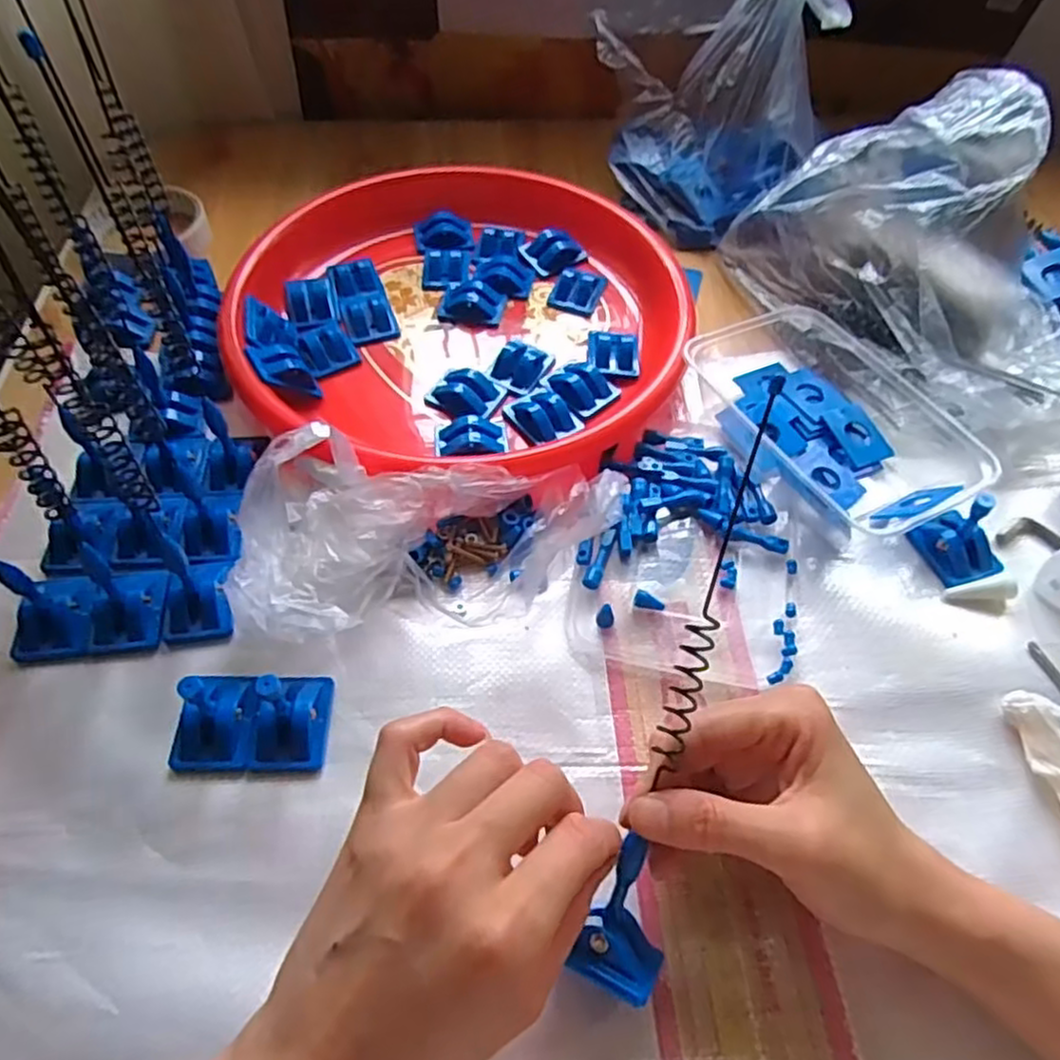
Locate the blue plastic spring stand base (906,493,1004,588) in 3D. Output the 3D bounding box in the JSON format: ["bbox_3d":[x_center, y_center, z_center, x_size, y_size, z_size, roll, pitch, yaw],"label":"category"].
[{"bbox_3d":[0.233,0.005,0.391,0.031,0.033,0.038,-13,57,-11],"label":"blue plastic spring stand base"}]

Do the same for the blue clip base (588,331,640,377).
[{"bbox_3d":[0.055,-0.116,0.477,0.032,0.014,0.031,1,56,-1],"label":"blue clip base"}]

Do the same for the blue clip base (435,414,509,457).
[{"bbox_3d":[-0.035,-0.055,0.435,0.042,0.010,0.032,-8,56,-7],"label":"blue clip base"}]

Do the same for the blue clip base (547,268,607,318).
[{"bbox_3d":[0.033,-0.172,0.517,0.033,0.013,0.034,20,57,12],"label":"blue clip base"}]

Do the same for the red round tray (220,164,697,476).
[{"bbox_3d":[-0.050,-0.152,0.477,0.279,0.042,0.293,1,56,-1],"label":"red round tray"}]

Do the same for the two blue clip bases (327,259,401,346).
[{"bbox_3d":[-0.115,-0.159,0.504,0.035,0.012,0.074,-17,58,-13],"label":"two blue clip bases"}]

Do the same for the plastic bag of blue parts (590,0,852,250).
[{"bbox_3d":[0.126,-0.314,0.531,0.172,0.146,0.112,11,56,6],"label":"plastic bag of blue parts"}]

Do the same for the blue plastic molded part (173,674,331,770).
[{"bbox_3d":[-0.127,0.081,0.325,0.065,0.040,0.043,0,56,-2],"label":"blue plastic molded part"}]

